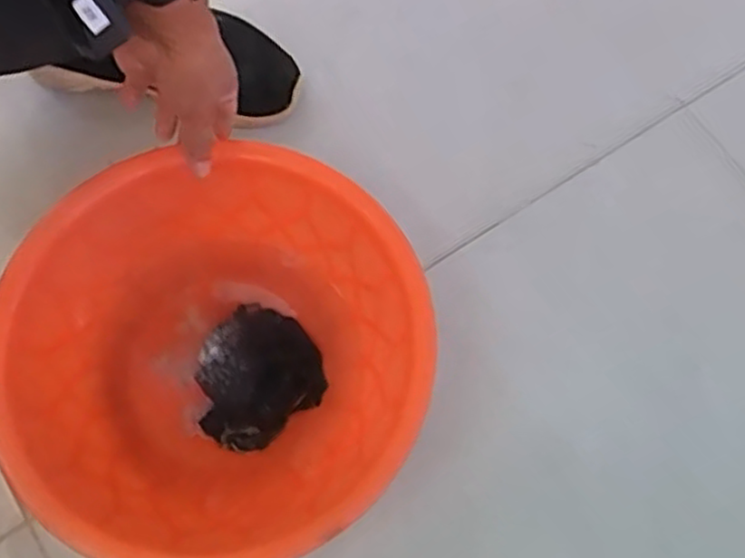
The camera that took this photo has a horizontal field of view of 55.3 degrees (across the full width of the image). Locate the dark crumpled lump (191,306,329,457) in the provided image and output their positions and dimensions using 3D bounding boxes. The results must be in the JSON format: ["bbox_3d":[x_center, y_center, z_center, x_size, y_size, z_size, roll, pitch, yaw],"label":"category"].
[{"bbox_3d":[-0.113,0.087,0.652,0.123,0.078,0.114,0,75,0],"label":"dark crumpled lump"}]

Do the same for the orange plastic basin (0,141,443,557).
[{"bbox_3d":[-0.132,0.064,0.637,0.348,0.153,0.344,0,75,0],"label":"orange plastic basin"}]

